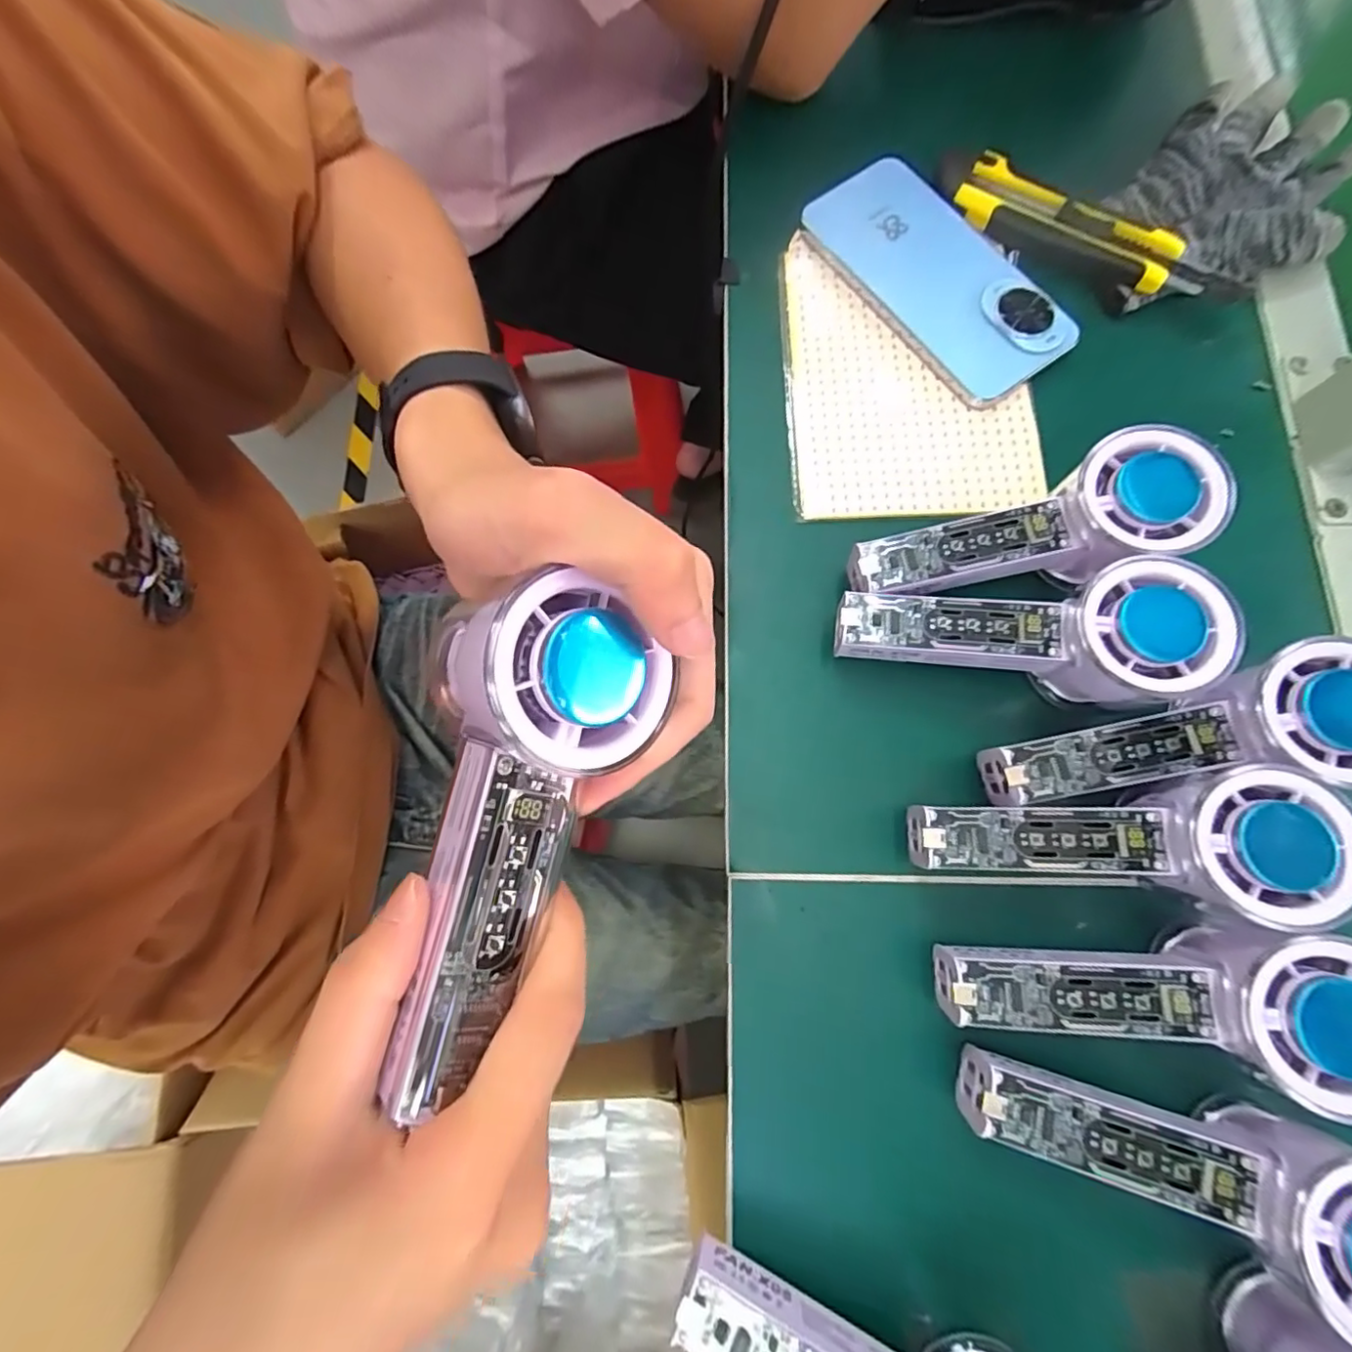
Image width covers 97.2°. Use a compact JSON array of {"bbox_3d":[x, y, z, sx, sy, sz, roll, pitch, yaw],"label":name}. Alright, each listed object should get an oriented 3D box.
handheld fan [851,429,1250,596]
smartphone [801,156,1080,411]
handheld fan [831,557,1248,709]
[{"bbox_3d":[0.158,-0.063,0.277,0.152,0.046,0.053,-13,77,11],"label":"handheld fan"},{"bbox_3d":[0.144,-0.223,0.332,0.068,0.013,0.156,-34,80,-7],"label":"smartphone"},{"bbox_3d":[0.152,-0.015,0.274,0.149,0.058,0.053,4,77,15],"label":"handheld fan"}]

